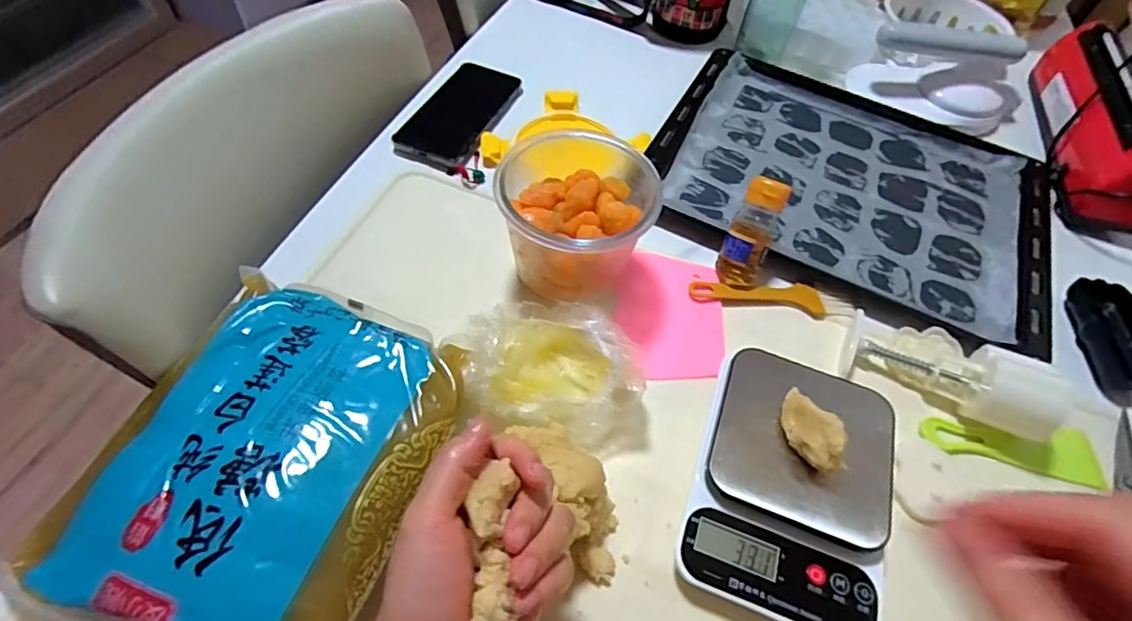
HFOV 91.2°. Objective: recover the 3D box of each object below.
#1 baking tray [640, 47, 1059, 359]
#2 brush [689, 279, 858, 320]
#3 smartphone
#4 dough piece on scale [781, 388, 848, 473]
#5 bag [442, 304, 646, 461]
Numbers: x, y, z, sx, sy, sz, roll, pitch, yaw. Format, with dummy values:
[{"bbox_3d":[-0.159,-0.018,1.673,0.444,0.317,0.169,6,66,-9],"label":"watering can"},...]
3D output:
[{"bbox_3d":[0.306,-0.144,0.594,0.396,0.023,0.296,26,59,12],"label":"baking tray"},{"bbox_3d":[0.184,-0.015,0.498,0.144,0.010,0.031,8,57,1],"label":"brush"},{"bbox_3d":[-0.116,-0.214,0.607,0.083,0.020,0.171,22,58,9],"label":"smartphone"},{"bbox_3d":[0.166,0.079,0.376,0.024,0.029,0.059,-16,60,-14],"label":"dough piece on scale"},{"bbox_3d":[-0.010,0.041,0.414,0.144,0.061,0.095,9,57,2],"label":"bag"}]

